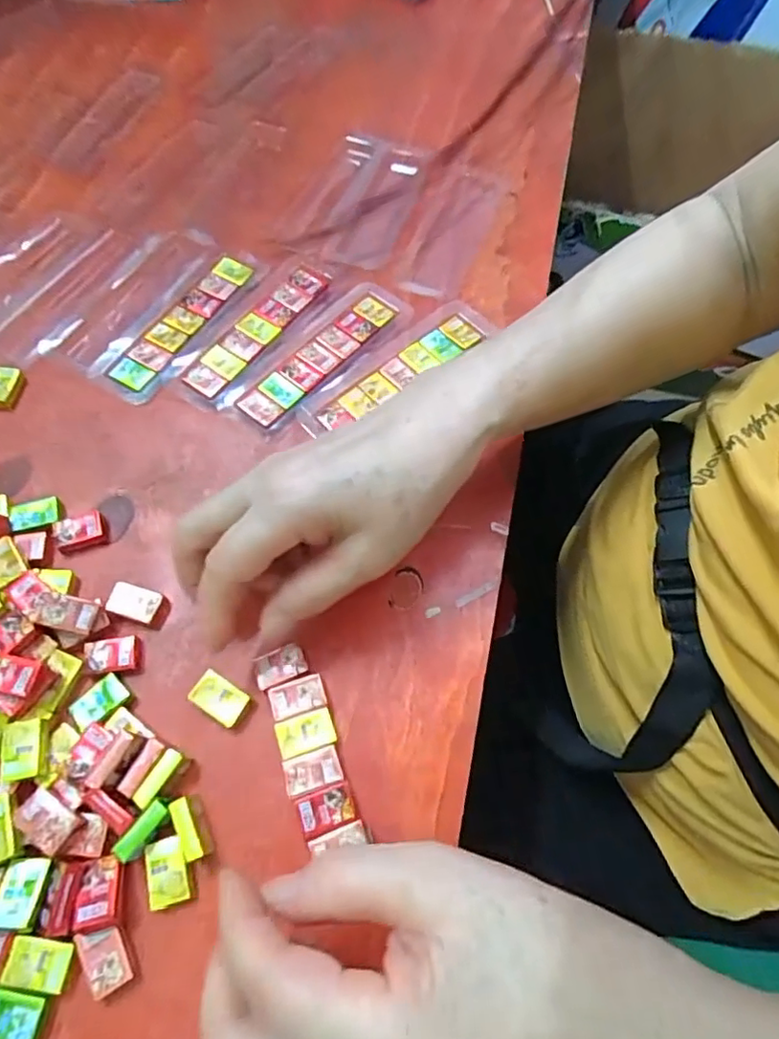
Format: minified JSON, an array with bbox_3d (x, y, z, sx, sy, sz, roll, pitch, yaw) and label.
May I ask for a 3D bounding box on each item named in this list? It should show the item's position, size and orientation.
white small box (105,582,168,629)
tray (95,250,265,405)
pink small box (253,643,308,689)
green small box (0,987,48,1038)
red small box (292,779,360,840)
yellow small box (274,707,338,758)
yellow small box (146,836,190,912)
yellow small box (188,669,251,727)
[{"bbox_3d":[-0.130,0.044,0.296,0.028,0.010,0.017,16,65,7],"label":"white small box"},{"bbox_3d":[-0.137,-0.133,0.373,0.045,0.013,0.131,27,67,12],"label":"tray"},{"bbox_3d":[-0.054,0.071,0.280,0.024,0.004,0.016,-20,66,-10],"label":"pink small box"},{"bbox_3d":[-0.148,0.194,0.223,0.026,0.006,0.017,6,64,2],"label":"green small box"},{"bbox_3d":[-0.028,0.129,0.255,0.026,0.007,0.017,-17,66,-9],"label":"red small box"},{"bbox_3d":[-0.039,0.101,0.270,0.027,0.006,0.017,-16,65,-8],"label":"yellow small box"},{"bbox_3d":[-0.094,0.150,0.245,0.017,0.007,0.025,-14,65,-7],"label":"yellow small box"},{"bbox_3d":[-0.081,0.086,0.276,0.027,0.008,0.017,29,67,12],"label":"yellow small box"}]

